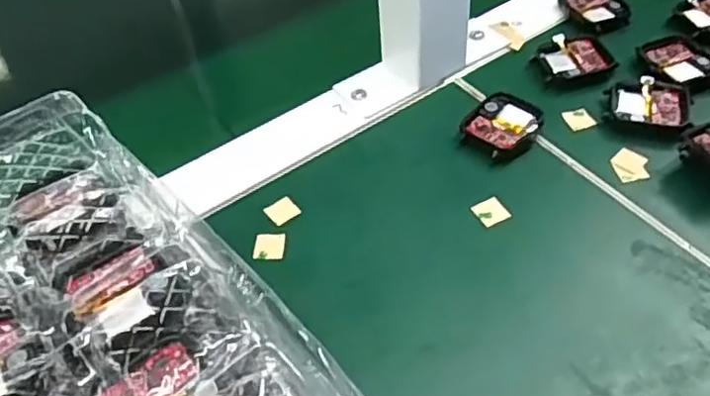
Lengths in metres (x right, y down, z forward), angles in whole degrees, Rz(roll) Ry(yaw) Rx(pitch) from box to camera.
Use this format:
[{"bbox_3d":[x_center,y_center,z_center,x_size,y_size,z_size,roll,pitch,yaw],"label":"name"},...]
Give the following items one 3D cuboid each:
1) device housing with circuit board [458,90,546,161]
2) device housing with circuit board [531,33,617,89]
[{"bbox_3d":[0.086,-0.043,0.373,0.044,0.011,0.038,-36,55,-24],"label":"device housing with circuit board"},{"bbox_3d":[0.138,-0.090,0.410,0.042,0.007,0.038,-14,49,-7],"label":"device housing with circuit board"}]

